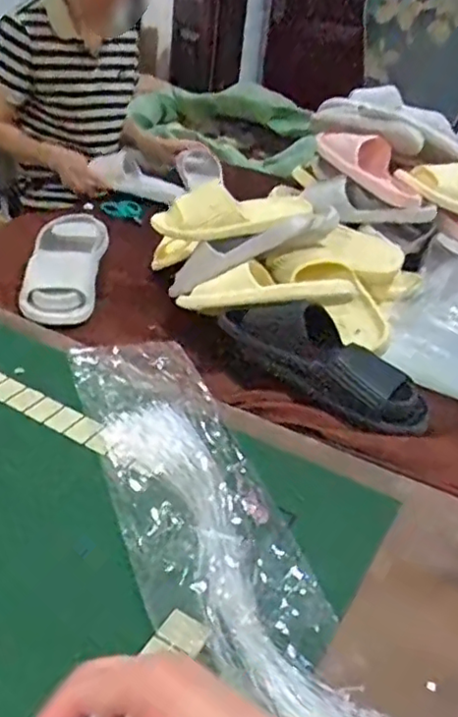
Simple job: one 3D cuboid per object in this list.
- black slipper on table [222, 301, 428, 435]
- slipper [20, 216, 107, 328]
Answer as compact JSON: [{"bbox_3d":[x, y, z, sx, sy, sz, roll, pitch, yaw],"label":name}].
[{"bbox_3d":[0.125,-0.008,0.807,0.287,0.085,0.107,30,38,32],"label":"black slipper on table"},{"bbox_3d":[-0.259,-0.137,0.988,0.122,0.052,0.225,1,50,-7],"label":"slipper"}]

